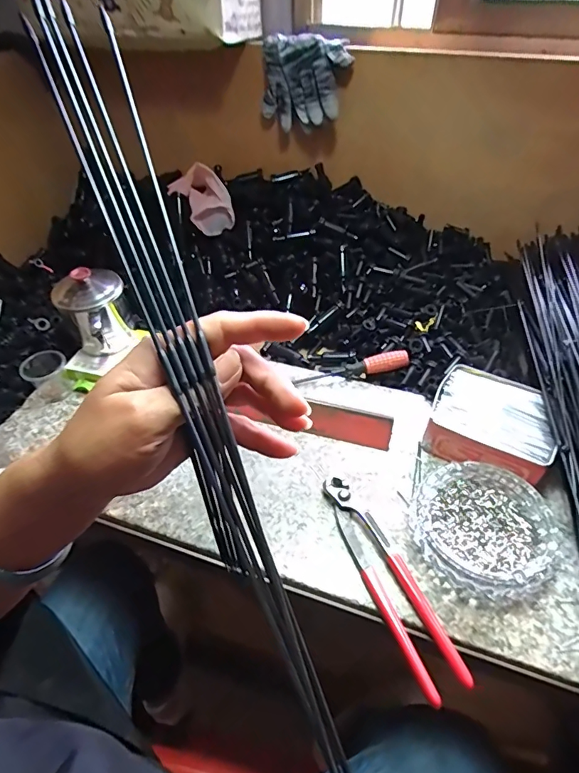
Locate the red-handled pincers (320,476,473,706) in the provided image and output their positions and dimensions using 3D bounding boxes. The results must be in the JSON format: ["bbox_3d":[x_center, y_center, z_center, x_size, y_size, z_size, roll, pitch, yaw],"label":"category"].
[{"bbox_3d":[0.084,0.163,0.396,0.041,0.018,0.195,-18,49,-14],"label":"red-handled pincers"}]

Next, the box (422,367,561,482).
[{"bbox_3d":[0.215,0.038,0.484,0.121,0.041,0.111,20,52,19],"label":"box"}]

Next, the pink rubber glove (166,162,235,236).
[{"bbox_3d":[-0.152,-0.321,0.758,0.062,0.086,0.140,-25,52,-19],"label":"pink rubber glove"}]

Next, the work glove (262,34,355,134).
[{"bbox_3d":[0.018,-0.430,0.642,0.120,0.113,0.026,24,40,19],"label":"work glove"}]

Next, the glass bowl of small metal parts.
[{"bbox_3d":[0.182,0.126,0.413,0.129,0.028,0.120,-1,48,1],"label":"glass bowl of small metal parts"}]

